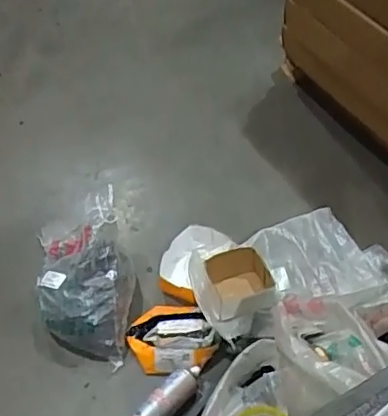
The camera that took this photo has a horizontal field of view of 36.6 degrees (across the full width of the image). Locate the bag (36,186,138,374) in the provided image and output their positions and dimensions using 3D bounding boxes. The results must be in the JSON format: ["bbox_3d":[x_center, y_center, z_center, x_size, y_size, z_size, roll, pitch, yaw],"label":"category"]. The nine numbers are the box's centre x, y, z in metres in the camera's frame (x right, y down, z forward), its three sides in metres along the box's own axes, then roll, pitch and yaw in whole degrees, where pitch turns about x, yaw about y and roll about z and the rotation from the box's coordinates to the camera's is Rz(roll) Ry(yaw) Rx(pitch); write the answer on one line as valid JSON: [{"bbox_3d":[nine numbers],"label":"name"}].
[{"bbox_3d":[-0.260,0.155,1.374,0.217,0.237,0.359,-10,52,-1],"label":"bag"}]

